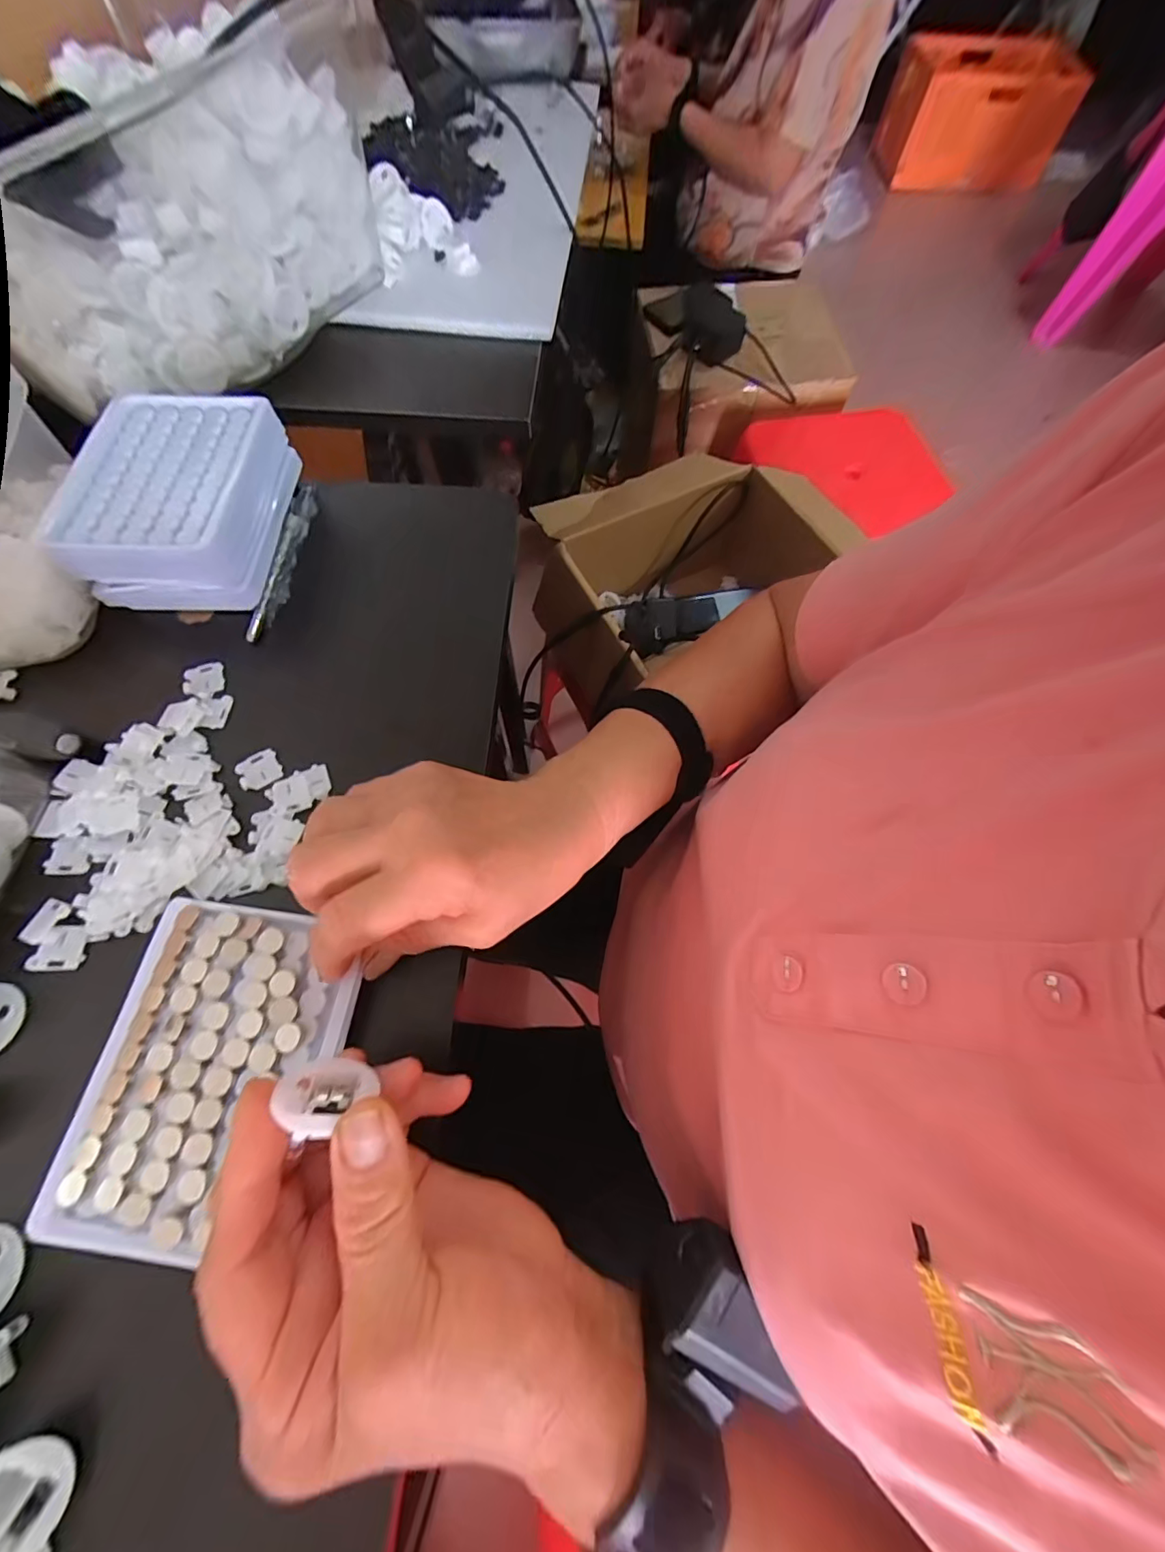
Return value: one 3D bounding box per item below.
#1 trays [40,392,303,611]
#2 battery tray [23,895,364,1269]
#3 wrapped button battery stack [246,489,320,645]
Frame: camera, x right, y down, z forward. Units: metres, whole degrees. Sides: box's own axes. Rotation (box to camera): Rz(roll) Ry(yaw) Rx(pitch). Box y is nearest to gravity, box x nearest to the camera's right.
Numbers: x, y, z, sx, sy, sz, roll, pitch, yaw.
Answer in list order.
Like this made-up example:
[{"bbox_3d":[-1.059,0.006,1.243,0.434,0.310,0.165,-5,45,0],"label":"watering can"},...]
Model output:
[{"bbox_3d":[-0.246,-0.170,0.321,0.108,0.051,0.135,2,67,-1],"label":"trays"},{"bbox_3d":[-0.158,0.123,0.218,0.100,0.009,0.129,8,67,2],"label":"battery tray"},{"bbox_3d":[-0.199,-0.148,0.341,0.018,0.013,0.130,4,67,0],"label":"wrapped button battery stack"}]

